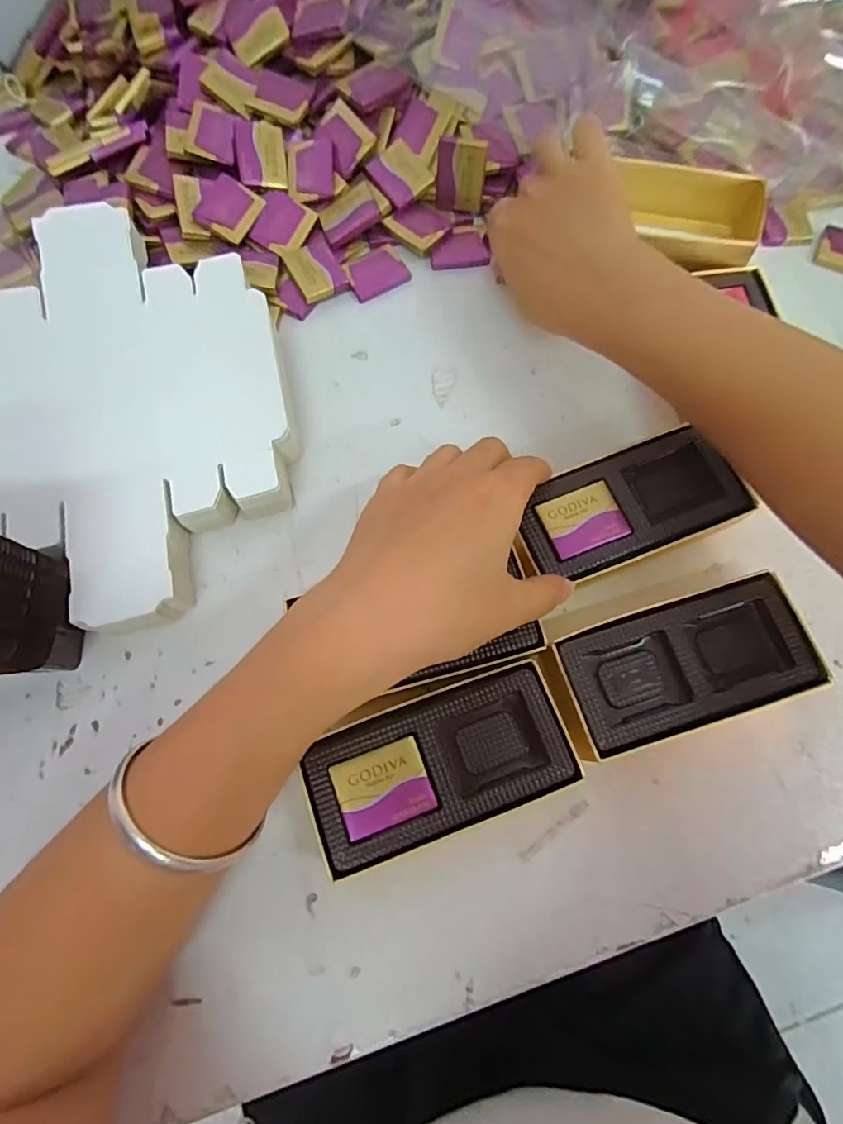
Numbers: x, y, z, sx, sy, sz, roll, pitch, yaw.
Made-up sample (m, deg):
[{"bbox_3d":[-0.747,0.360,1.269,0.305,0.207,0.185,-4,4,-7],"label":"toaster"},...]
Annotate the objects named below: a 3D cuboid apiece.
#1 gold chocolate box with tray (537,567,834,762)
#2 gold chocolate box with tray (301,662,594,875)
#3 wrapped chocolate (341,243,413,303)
[{"bbox_3d":[0.119,0.049,0.245,0.118,0.030,0.056,-17,72,-5],"label":"gold chocolate box with tray"},{"bbox_3d":[0.008,0.090,0.234,0.112,0.029,0.056,-18,72,-5],"label":"gold chocolate box with tray"},{"bbox_3d":[-0.031,-0.194,0.342,0.040,0.004,0.031,-30,73,-9],"label":"wrapped chocolate"}]

